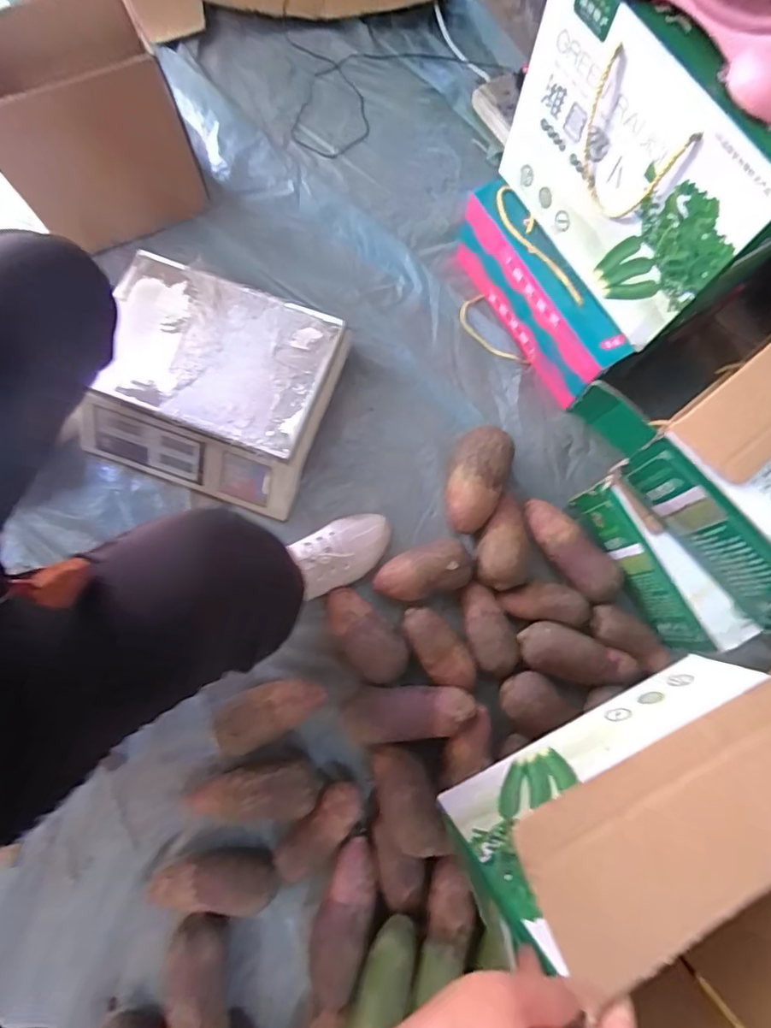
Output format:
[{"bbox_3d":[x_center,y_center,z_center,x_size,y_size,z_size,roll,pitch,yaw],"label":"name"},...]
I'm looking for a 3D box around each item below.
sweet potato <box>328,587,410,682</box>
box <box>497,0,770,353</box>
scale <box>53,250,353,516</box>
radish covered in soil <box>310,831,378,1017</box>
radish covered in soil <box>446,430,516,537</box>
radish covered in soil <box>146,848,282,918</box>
[{"bbox_3d":[-0.032,0.174,0.721,0.148,0.064,0.080,44,80,8],"label":"sweet potato"},{"bbox_3d":[0.309,-0.426,0.606,0.115,0.261,0.353,-33,80,-7],"label":"box"},{"bbox_3d":[-0.266,-0.190,0.771,0.349,0.104,0.299,20,78,3],"label":"scale"},{"bbox_3d":[-0.053,0.513,0.639,0.065,0.062,0.183,18,78,2],"label":"radish covered in soil"},{"bbox_3d":[0.134,-0.049,0.756,0.084,0.065,0.156,17,78,4],"label":"radish covered in soil"},{"bbox_3d":[-0.226,0.477,0.658,0.170,0.063,0.063,1,78,-1],"label":"radish covered in soil"}]

